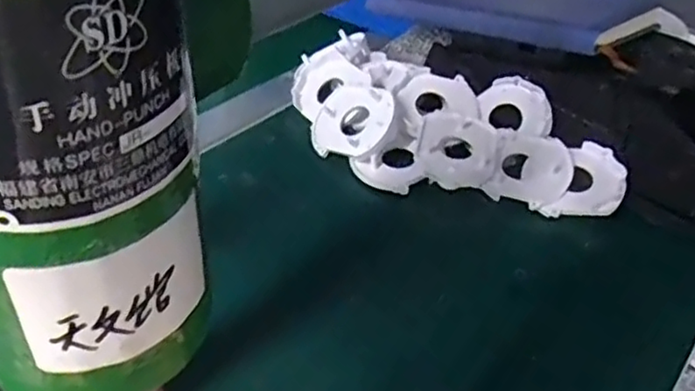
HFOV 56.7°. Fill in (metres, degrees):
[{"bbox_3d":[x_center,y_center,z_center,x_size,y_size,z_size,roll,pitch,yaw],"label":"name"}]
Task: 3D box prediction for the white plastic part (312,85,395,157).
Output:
[{"bbox_3d":[0.003,-0.059,0.488,0.066,0.012,0.061,2,67,33],"label":"white plastic part"}]

